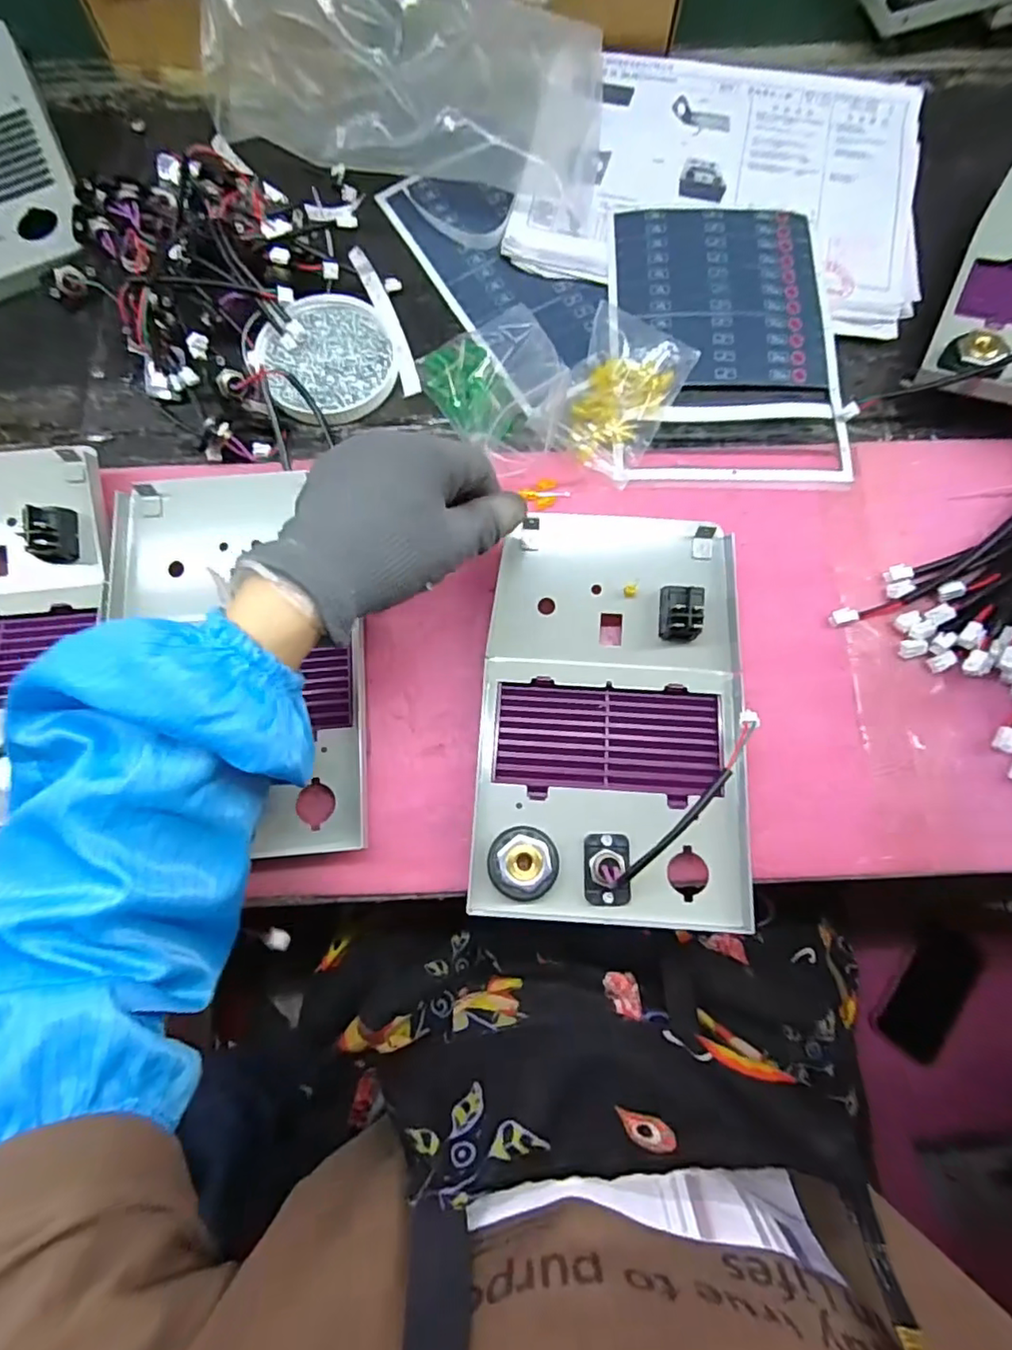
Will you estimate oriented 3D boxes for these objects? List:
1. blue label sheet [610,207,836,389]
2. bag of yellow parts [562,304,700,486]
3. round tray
[{"bbox_3d":[0.156,-0.280,0.441,0.150,0.010,0.152,-1,76,1],"label":"blue label sheet"},{"bbox_3d":[0.078,-0.197,0.413,0.073,0.015,0.122,29,78,8],"label":"bag of yellow parts"},{"bbox_3d":[-0.125,-0.226,0.429,0.093,0.012,0.095,0,76,1],"label":"round tray"}]

